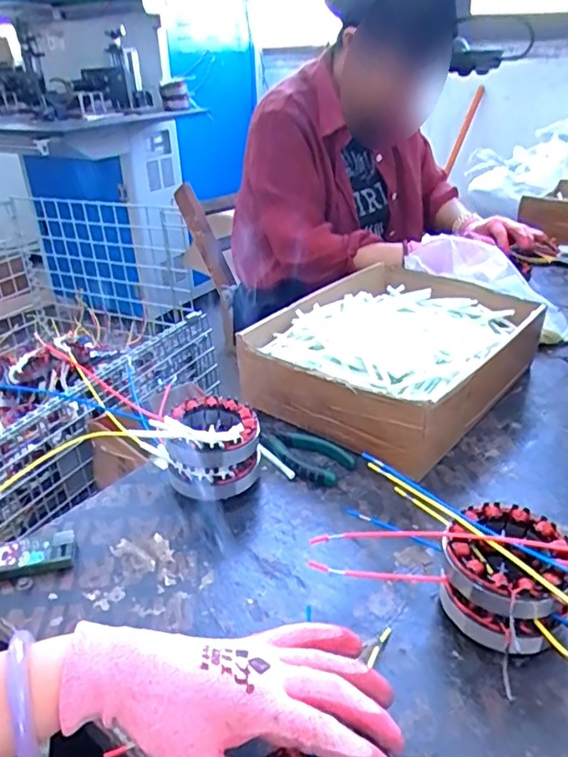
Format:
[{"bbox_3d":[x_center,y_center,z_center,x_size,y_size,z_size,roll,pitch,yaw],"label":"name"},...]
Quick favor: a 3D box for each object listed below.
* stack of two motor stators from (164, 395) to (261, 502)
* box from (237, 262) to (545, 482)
[{"bbox_3d":[-0.067,0.066,0.557,0.087,0.080,0.081,-5,29,-7],"label":"stack of two motor stators"},{"bbox_3d":[0.141,-0.030,0.705,0.244,0.101,0.332,22,37,36],"label":"box"}]

